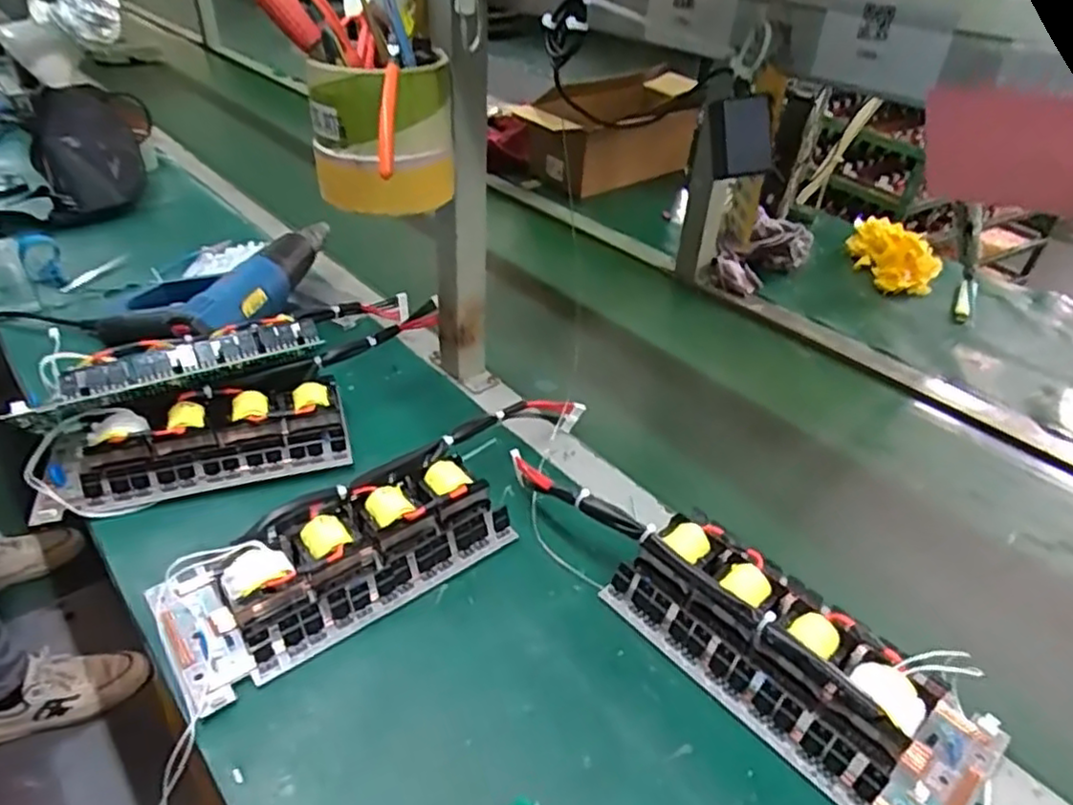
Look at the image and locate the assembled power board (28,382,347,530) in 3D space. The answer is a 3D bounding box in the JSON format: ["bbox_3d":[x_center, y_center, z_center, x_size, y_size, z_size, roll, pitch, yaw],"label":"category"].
[{"bbox_3d":[-0.345,0.037,0.696,0.292,0.062,0.116,-10,39,-16],"label":"assembled power board"}]

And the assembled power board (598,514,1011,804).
[{"bbox_3d":[0.202,0.192,0.544,0.131,0.058,0.289,-27,46,-34],"label":"assembled power board"}]

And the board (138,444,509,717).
[{"bbox_3d":[-0.172,0.129,0.599,0.287,0.060,0.129,-25,45,-32],"label":"board"}]

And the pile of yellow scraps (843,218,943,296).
[{"bbox_3d":[0.590,-0.241,1.132,0.102,0.068,0.156,2,37,-1],"label":"pile of yellow scraps"}]

